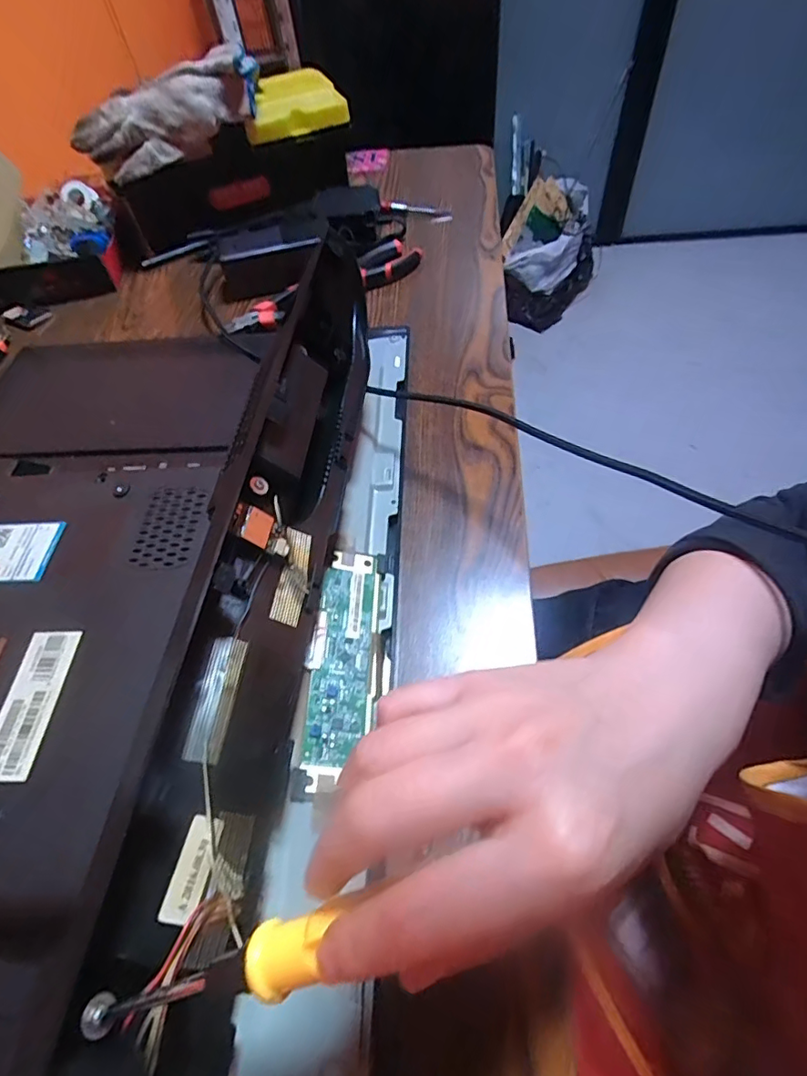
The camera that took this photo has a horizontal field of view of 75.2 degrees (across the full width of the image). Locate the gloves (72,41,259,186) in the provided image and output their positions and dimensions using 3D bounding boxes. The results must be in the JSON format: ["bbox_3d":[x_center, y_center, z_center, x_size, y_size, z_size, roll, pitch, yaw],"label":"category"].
[{"bbox_3d":[-0.251,-0.455,0.573,0.207,0.072,0.041,-25,58,2],"label":"gloves"}]

